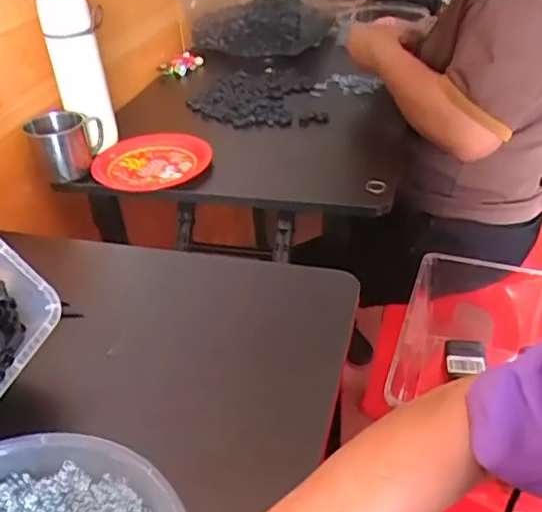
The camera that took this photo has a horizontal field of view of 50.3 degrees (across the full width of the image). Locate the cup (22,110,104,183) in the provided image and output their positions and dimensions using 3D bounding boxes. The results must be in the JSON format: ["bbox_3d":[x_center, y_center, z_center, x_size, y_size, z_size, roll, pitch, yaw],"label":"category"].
[{"bbox_3d":[-0.294,-0.163,0.839,0.100,0.081,0.090,-12,37,-12],"label":"cup"}]

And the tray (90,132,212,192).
[{"bbox_3d":[-0.176,-0.148,0.853,0.166,0.020,0.158,-11,36,-11],"label":"tray"}]

